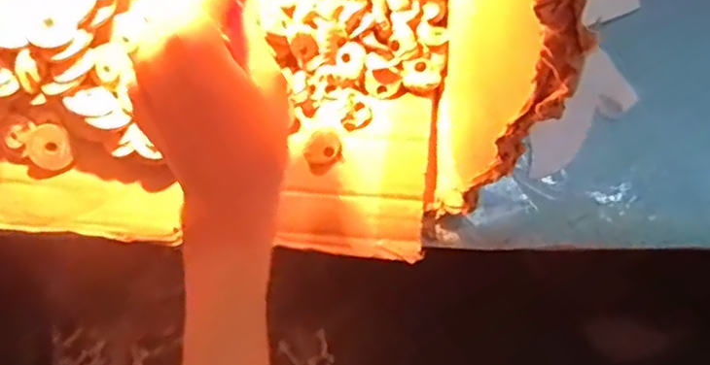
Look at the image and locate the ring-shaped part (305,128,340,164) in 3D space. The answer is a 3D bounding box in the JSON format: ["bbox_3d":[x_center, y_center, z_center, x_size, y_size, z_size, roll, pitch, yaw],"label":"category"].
[{"bbox_3d":[-0.019,-0.021,0.393,0.023,0.004,0.020,-33,101,-11],"label":"ring-shaped part"}]

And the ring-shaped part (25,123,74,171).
[{"bbox_3d":[-0.186,-0.021,0.391,0.027,0.004,0.027,-4,104,-17],"label":"ring-shaped part"}]

